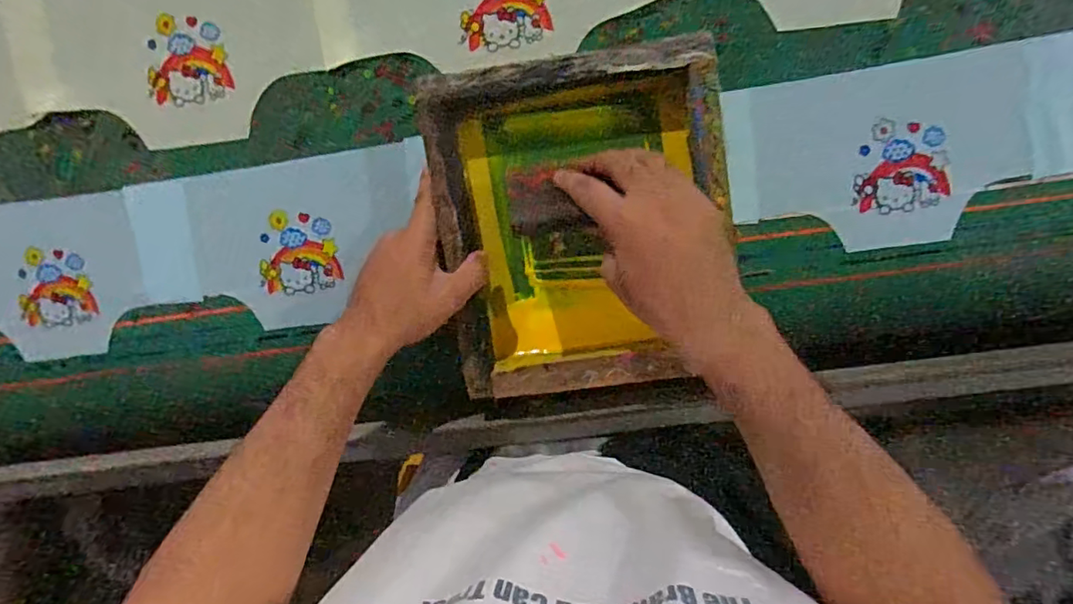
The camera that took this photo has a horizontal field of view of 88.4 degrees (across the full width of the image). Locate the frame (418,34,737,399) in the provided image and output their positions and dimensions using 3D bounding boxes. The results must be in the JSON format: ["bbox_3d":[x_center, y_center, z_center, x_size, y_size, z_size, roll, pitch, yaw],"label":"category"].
[{"bbox_3d":[0.041,-0.065,0.477,0.237,0.053,0.272,-8,97,5],"label":"frame"}]

